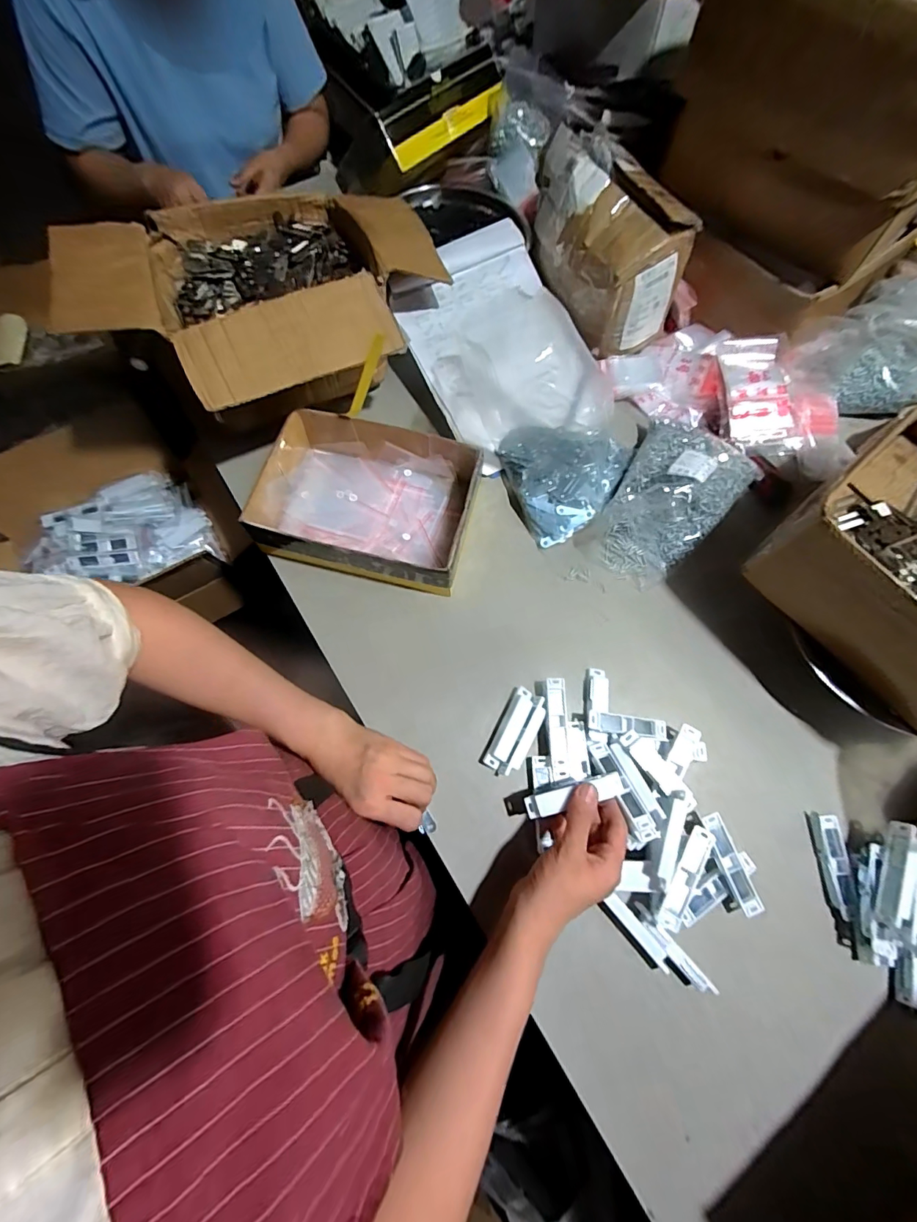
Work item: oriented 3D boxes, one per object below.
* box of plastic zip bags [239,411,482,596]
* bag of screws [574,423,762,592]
[{"bbox_3d":[-0.116,-0.138,0.594,0.263,0.081,0.183,13,70,4],"label":"box of plastic zip bags"},{"bbox_3d":[0.268,-0.145,0.590,0.144,0.086,0.227,38,74,12],"label":"bag of screws"}]

